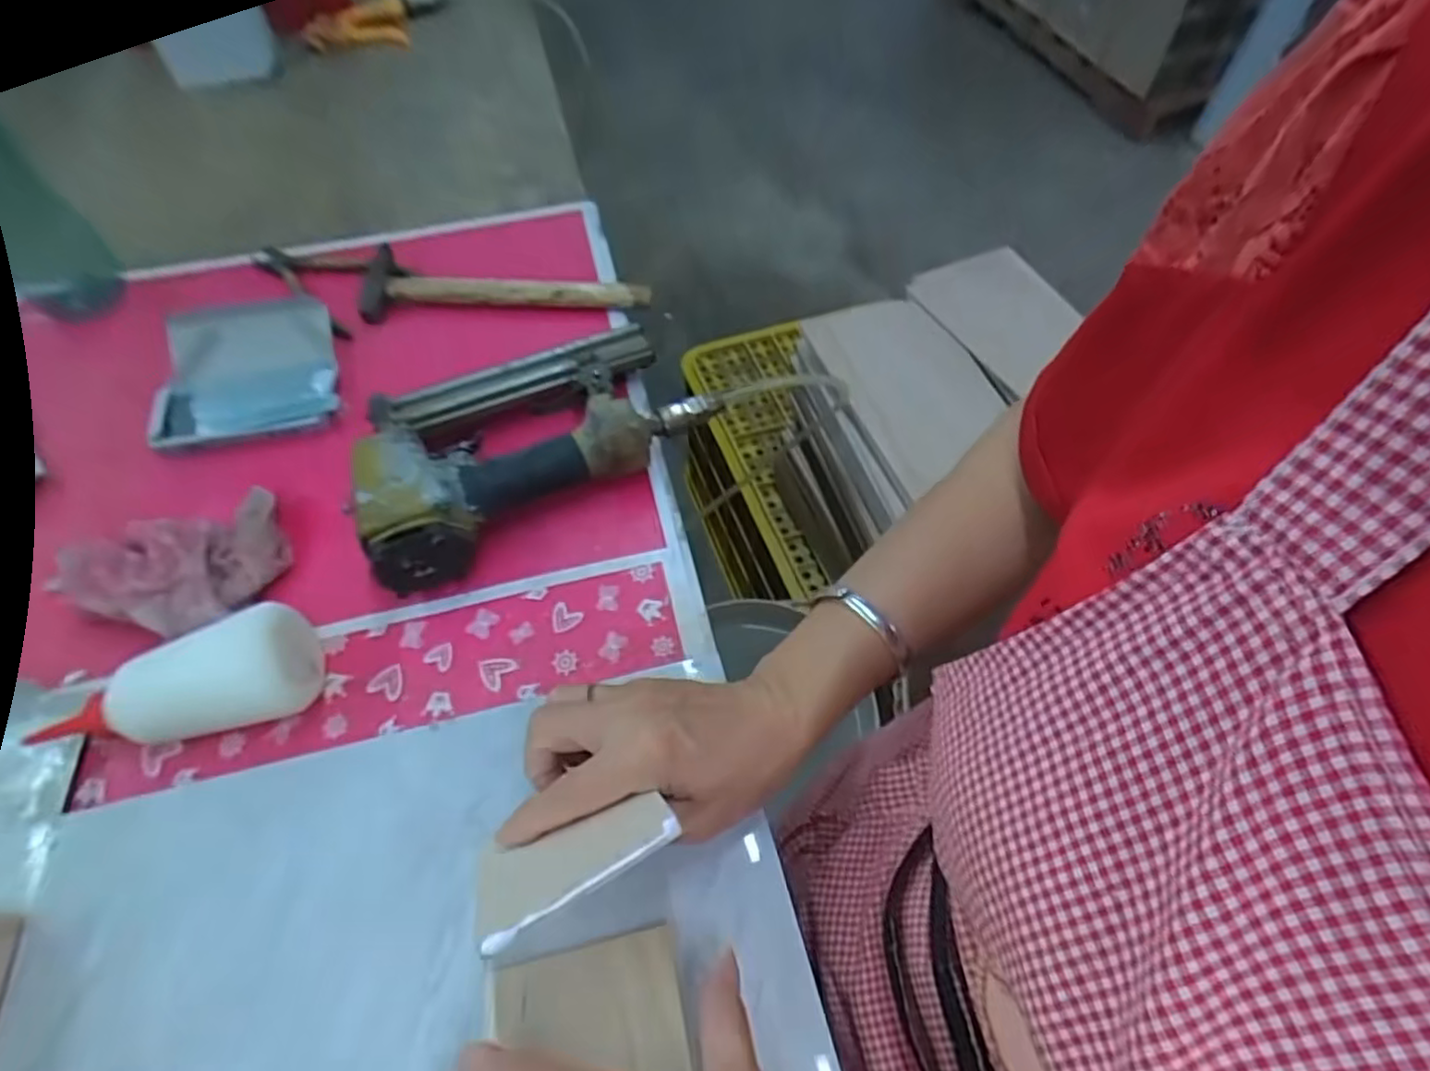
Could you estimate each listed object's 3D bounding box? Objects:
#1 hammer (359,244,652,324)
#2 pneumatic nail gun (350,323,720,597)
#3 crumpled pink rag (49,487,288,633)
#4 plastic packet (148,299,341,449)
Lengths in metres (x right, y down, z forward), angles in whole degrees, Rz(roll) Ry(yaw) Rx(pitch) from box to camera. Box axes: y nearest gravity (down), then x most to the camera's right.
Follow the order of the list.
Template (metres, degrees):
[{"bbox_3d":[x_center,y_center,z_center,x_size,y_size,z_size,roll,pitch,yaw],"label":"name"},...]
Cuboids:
[{"bbox_3d":[-0.184,-0.225,0.621,0.251,0.034,0.085,1,56,1],"label":"hammer"},{"bbox_3d":[-0.138,-0.073,0.501,0.241,0.059,0.147,-29,61,-18],"label":"pneumatic nail gun"},{"bbox_3d":[-0.362,0.021,0.453,0.149,0.039,0.102,-19,58,-12],"label":"crumpled pink rag"},{"bbox_3d":[-0.371,-0.135,0.558,0.128,0.025,0.128,-14,57,-9],"label":"plastic packet"}]

